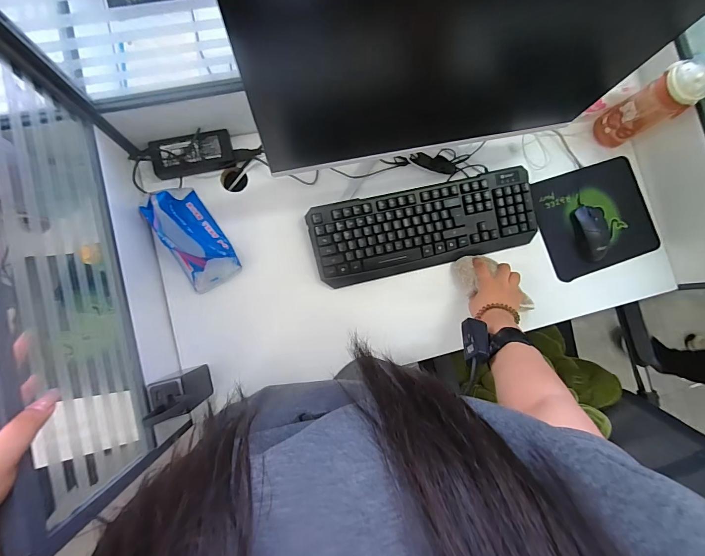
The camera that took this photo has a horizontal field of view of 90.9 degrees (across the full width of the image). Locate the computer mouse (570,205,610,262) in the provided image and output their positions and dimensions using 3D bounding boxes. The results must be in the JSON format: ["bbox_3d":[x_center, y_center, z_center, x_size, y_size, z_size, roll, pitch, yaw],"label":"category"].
[{"bbox_3d":[0.500,-0.096,0.705,0.074,0.039,0.112,-13,86,-7],"label":"computer mouse"}]

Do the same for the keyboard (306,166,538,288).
[{"bbox_3d":[0.142,-0.099,0.663,0.431,0.037,0.148,-13,86,-7],"label":"keyboard"}]

